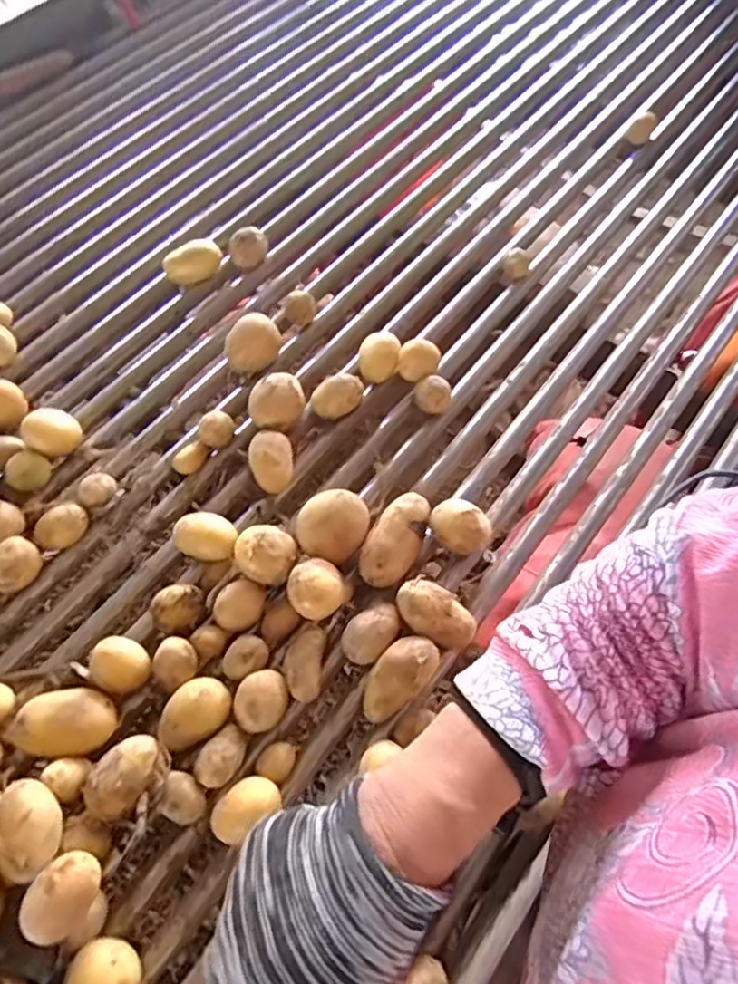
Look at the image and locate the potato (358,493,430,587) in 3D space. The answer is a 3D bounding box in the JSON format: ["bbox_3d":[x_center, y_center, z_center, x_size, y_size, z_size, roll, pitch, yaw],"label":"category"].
[{"bbox_3d":[0.021,0.036,0.470,0.036,0.025,0.073,28,63,12],"label":"potato"}]

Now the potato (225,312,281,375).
[{"bbox_3d":[-0.103,-0.131,0.561,0.047,0.034,0.040,-5,61,-6],"label":"potato"}]

